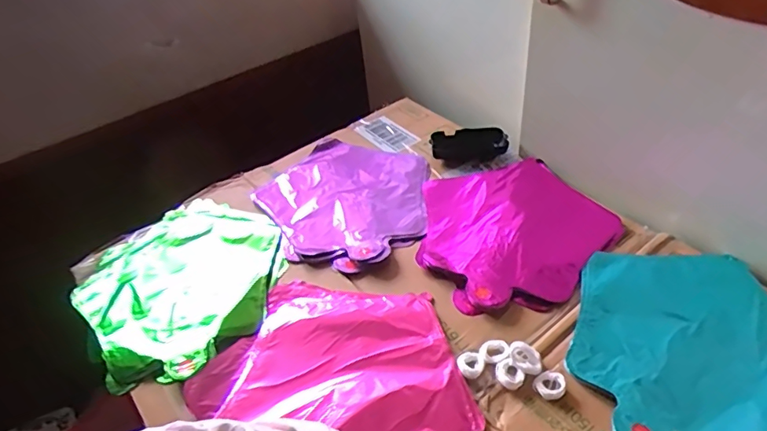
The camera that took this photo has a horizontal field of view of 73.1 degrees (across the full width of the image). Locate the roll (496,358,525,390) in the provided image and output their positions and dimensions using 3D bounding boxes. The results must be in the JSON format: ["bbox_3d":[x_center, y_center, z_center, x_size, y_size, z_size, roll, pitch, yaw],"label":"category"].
[{"bbox_3d":[0.117,0.148,0.483,0.021,0.008,0.028,-26,46,-19],"label":"roll"}]

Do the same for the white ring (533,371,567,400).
[{"bbox_3d":[0.154,0.154,0.474,0.030,0.011,0.025,-34,49,-26],"label":"white ring"}]

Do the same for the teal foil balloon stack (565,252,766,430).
[{"bbox_3d":[0.293,0.115,0.493,0.217,0.026,0.226,-1,43,7],"label":"teal foil balloon stack"}]

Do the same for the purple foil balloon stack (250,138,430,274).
[{"bbox_3d":[-0.041,-0.029,0.695,0.224,0.013,0.241,-29,47,-22],"label":"purple foil balloon stack"}]

